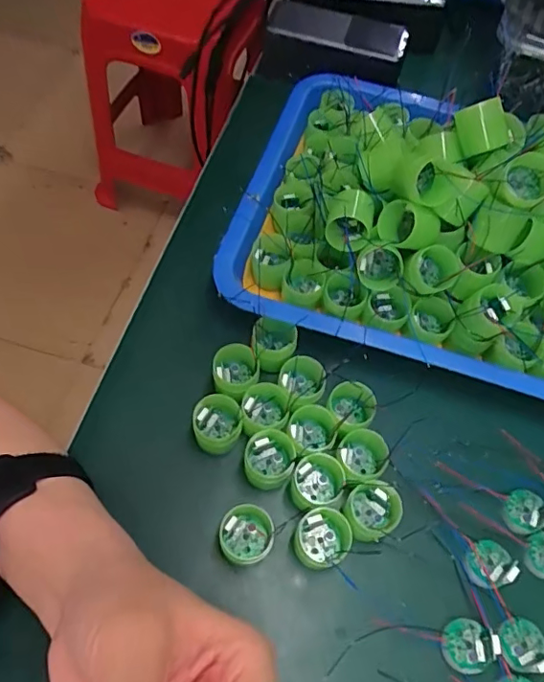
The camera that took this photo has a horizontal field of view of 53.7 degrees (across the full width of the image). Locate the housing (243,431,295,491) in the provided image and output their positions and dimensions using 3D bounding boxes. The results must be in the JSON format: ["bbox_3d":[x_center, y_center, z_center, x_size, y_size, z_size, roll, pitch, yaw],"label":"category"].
[{"bbox_3d":[-0.002,0.073,0.325,0.029,0.027,0.029,0,61,-3],"label":"housing"}]

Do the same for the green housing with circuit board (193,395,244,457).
[{"bbox_3d":[-0.034,0.053,0.333,0.029,0.031,0.028,2,61,-3],"label":"green housing with circuit board"}]

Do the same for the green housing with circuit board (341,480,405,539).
[{"bbox_3d":[0.059,0.099,0.314,0.031,0.019,0.029,2,61,-3],"label":"green housing with circuit board"}]

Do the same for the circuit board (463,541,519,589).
[{"bbox_3d":[0.124,0.126,0.305,0.026,0.012,0.024,-21,64,-15],"label":"circuit board"}]

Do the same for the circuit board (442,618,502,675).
[{"bbox_3d":[0.105,0.161,0.284,0.026,0.014,0.025,6,61,0],"label":"circuit board"}]

